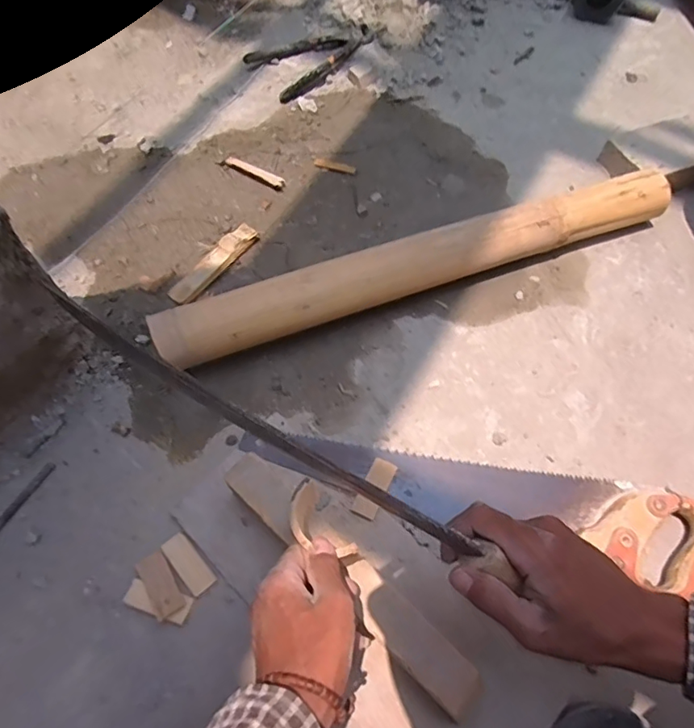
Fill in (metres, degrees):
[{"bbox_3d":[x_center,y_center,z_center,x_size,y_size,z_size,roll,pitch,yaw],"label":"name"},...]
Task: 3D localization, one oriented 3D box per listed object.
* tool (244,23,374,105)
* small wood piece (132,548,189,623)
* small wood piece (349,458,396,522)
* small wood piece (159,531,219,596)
[{"bbox_3d":[-0.045,-0.511,0.851,0.210,0.015,0.120,-30,68,-16],"label":"tool"},{"bbox_3d":[-0.178,0.209,0.489,0.027,0.006,0.060,-26,62,-25],"label":"small wood piece"},{"bbox_3d":[0.029,0.129,0.534,0.025,0.008,0.062,25,65,10],"label":"small wood piece"},{"bbox_3d":[-0.155,0.196,0.504,0.025,0.007,0.060,-38,71,-19],"label":"small wood piece"}]

